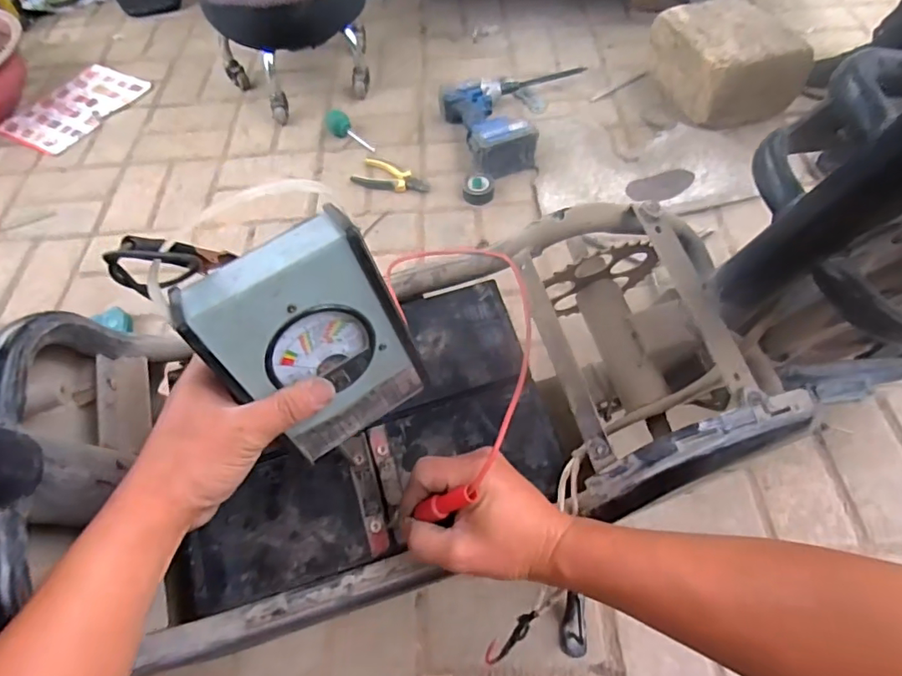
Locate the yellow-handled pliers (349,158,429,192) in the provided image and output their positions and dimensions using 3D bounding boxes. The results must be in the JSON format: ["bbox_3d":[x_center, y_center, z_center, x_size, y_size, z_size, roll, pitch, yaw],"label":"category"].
[{"bbox_3d":[-0.109,-0.298,0.975,0.142,0.013,0.069,20,62,16],"label":"yellow-handled pliers"}]

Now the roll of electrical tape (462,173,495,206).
[{"bbox_3d":[0.049,-0.265,0.939,0.055,0.025,0.057,3,59,6],"label":"roll of electrical tape"}]

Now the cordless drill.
[{"bbox_3d":[0.159,-0.450,1.016,0.325,0.076,0.255,-20,59,-8],"label":"cordless drill"}]

